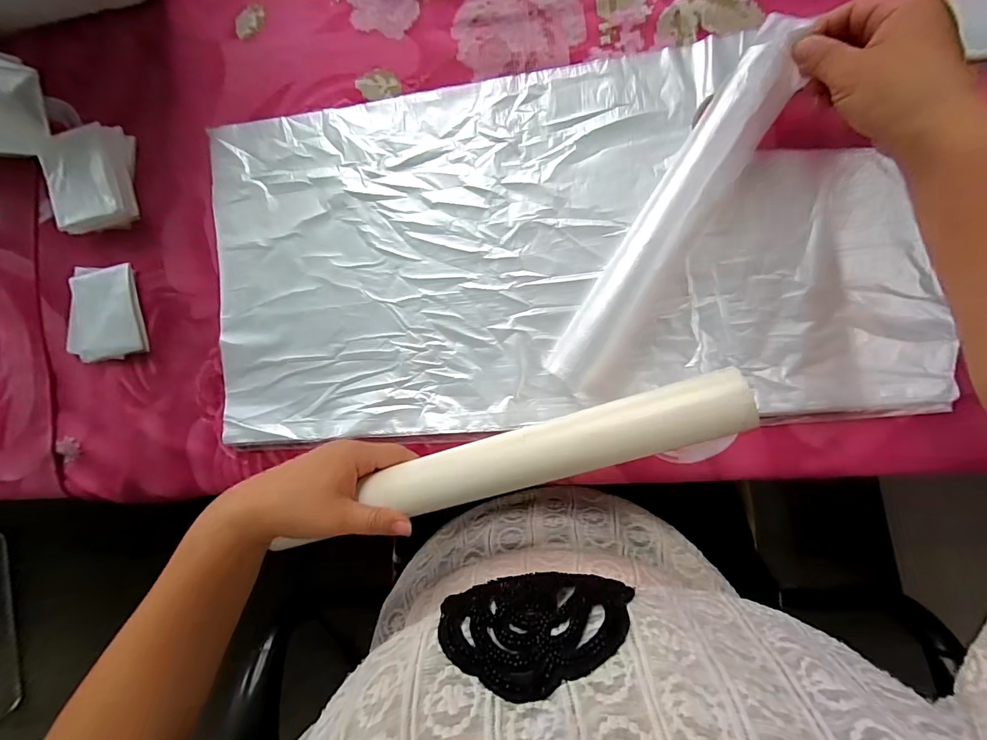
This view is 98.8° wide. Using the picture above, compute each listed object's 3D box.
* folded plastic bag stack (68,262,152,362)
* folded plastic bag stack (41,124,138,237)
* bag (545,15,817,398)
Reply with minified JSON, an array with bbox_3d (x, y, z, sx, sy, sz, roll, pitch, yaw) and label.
[{"bbox_3d":[-0.376,-0.055,0.409,0.073,0.019,0.089,-5,89,9],"label":"folded plastic bag stack"},{"bbox_3d":[-0.375,-0.177,0.398,0.068,0.037,0.085,-11,88,9],"label":"folded plastic bag stack"},{"bbox_3d":[0.134,-0.110,0.315,0.051,0.022,0.281,32,98,7],"label":"bag"}]

